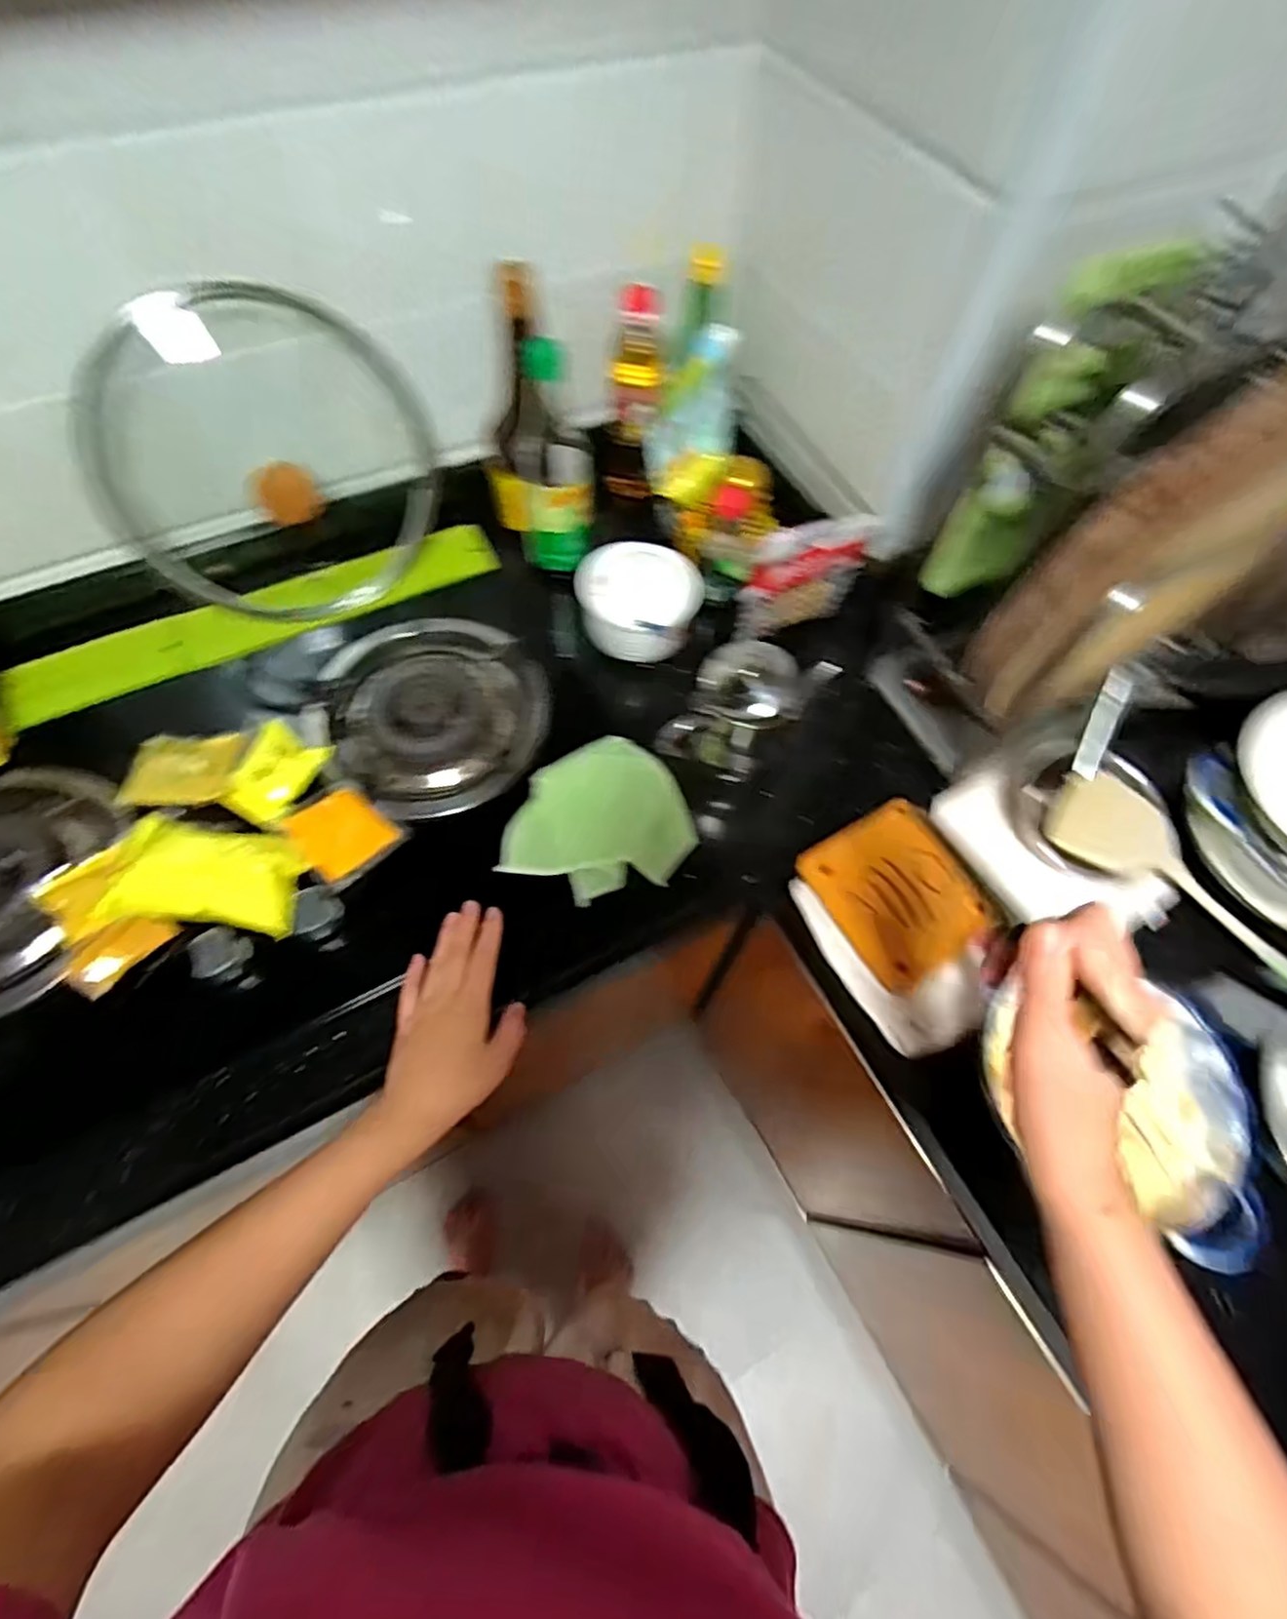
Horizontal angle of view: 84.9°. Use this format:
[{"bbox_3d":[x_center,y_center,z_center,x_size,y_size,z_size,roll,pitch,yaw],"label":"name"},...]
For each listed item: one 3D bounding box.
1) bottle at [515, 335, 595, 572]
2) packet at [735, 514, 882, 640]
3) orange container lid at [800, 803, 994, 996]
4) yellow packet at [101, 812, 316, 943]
[{"bbox_3d":[-0.090,-0.349,0.709,0.073,0.219,0.070,-5,63,-6],"label":"bottle"},{"bbox_3d":[0.162,-0.235,0.726,0.138,0.134,0.024,-19,66,-13],"label":"packet"},{"bbox_3d":[0.231,0.071,0.636,0.138,0.015,0.145,-29,68,-17],"label":"orange container lid"},{"bbox_3d":[-0.361,0.053,0.585,0.149,0.041,0.089,6,63,0],"label":"yellow packet"}]

